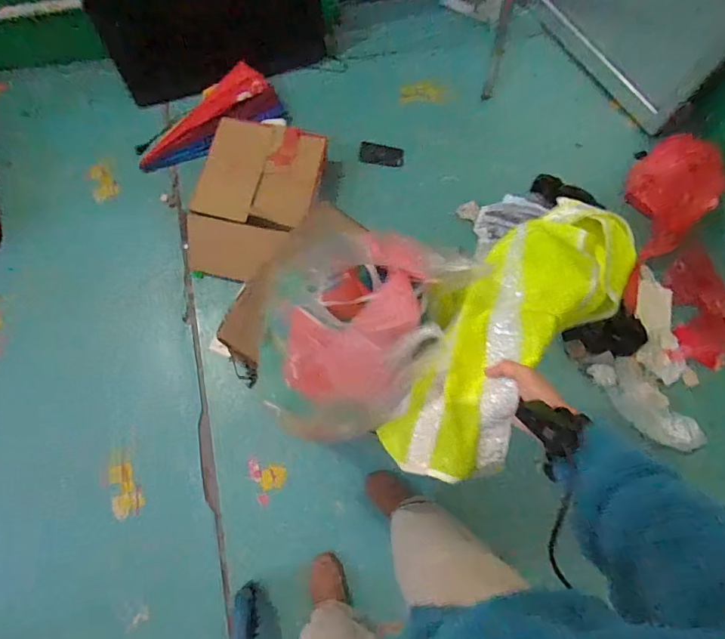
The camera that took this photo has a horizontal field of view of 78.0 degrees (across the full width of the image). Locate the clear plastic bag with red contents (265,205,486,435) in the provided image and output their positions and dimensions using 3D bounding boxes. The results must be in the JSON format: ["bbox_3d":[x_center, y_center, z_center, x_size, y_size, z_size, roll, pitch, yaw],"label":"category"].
[{"bbox_3d":[-0.024,0.018,0.658,0.250,0.222,0.322,24,79,4],"label":"clear plastic bag with red contents"}]

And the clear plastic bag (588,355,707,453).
[{"bbox_3d":[0.840,0.251,1.321,0.144,0.034,0.364,-41,78,-16],"label":"clear plastic bag"}]

